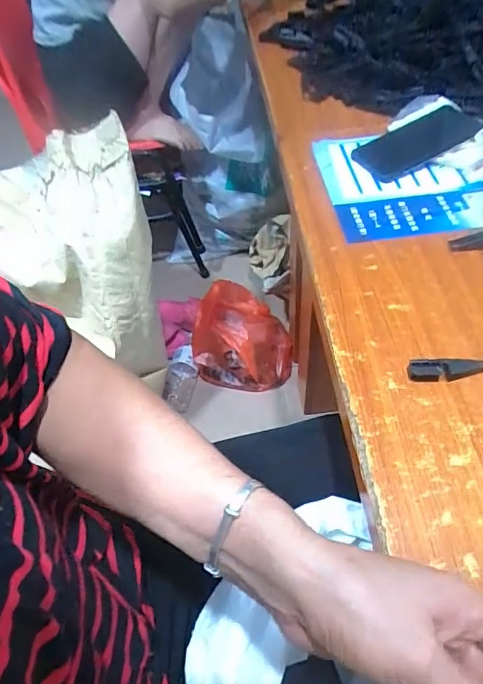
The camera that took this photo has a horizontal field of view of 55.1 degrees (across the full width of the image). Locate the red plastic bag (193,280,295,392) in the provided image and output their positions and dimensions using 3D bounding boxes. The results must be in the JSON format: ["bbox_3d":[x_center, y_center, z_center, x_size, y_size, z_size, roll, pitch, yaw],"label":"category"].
[{"bbox_3d":[-0.001,-0.017,1.080,0.231,0.184,0.188,1,51,7],"label":"red plastic bag"}]

